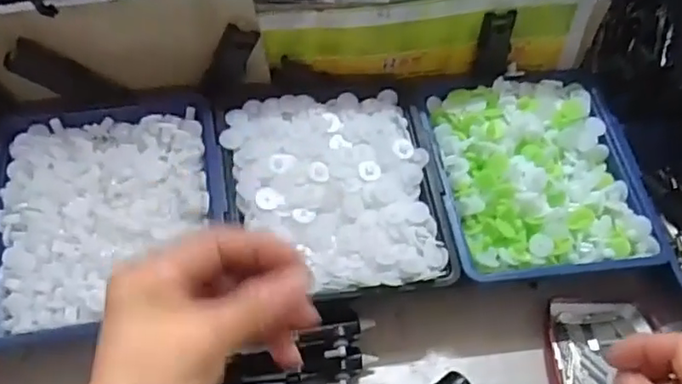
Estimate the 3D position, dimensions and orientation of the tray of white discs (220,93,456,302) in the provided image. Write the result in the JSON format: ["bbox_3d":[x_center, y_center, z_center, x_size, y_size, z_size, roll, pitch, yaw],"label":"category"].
[{"bbox_3d":[-0.004,-0.004,0.410,0.141,0.028,0.151,-6,52,-10],"label":"tray of white discs"}]

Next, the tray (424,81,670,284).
[{"bbox_3d":[0.139,-0.016,0.428,0.142,0.037,0.147,-5,52,-9],"label":"tray"}]

